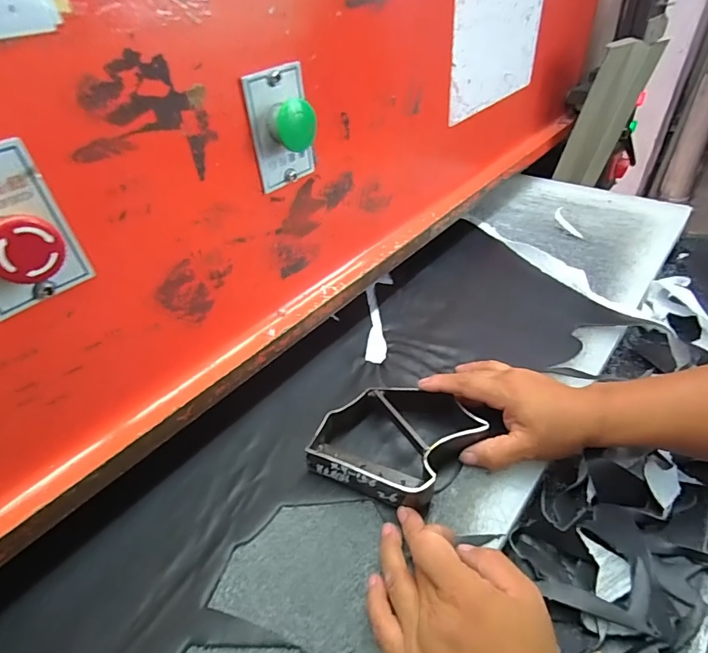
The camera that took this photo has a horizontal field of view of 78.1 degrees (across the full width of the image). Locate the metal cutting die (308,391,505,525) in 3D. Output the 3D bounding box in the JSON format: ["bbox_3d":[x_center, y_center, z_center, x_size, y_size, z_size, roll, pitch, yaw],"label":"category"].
[{"bbox_3d":[0.041,0.098,0.386,0.126,0.040,0.122,22,47,23],"label":"metal cutting die"}]

